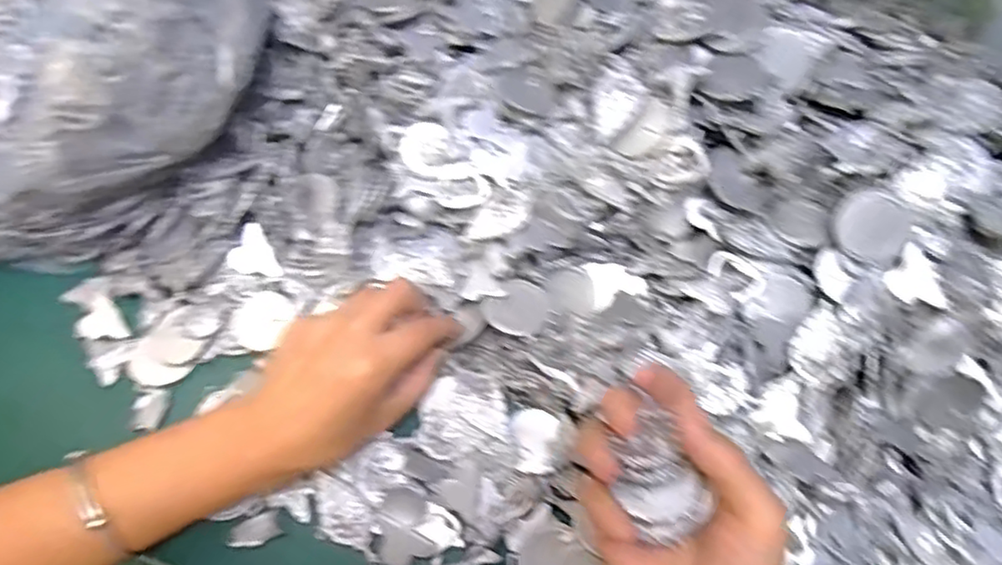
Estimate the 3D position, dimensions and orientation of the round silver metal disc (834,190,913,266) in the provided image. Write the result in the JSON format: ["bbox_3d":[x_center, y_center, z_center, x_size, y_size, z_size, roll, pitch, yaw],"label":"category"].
[{"bbox_3d":[0.210,-0.031,0.368,0.042,0.004,0.037,28,107,-4],"label":"round silver metal disc"}]

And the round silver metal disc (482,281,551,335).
[{"bbox_3d":[0.011,0.016,0.392,0.038,0.006,0.033,-38,72,-16],"label":"round silver metal disc"}]

